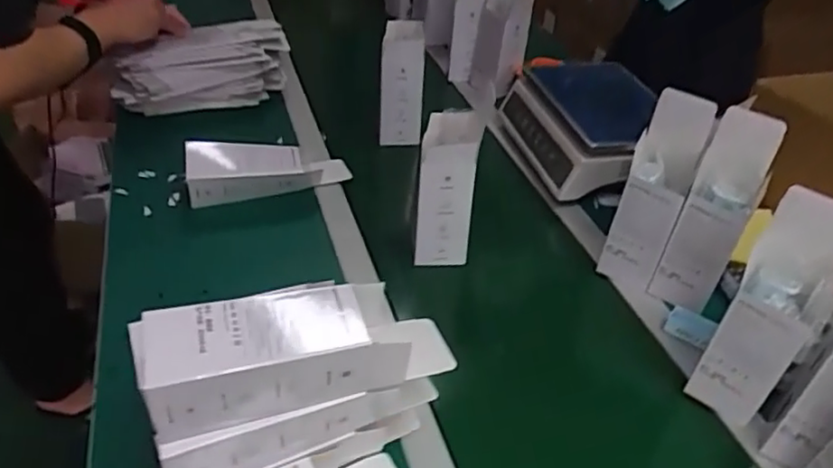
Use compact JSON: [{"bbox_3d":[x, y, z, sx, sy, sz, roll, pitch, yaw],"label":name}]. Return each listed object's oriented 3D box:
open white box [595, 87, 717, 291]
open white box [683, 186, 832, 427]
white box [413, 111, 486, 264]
[{"bbox_3d":[0.301,-0.052,0.811,0.069,0.240,0.080,21,42,20],"label":"open white box"},{"bbox_3d":[0.363,0.081,0.652,0.080,0.242,0.077,28,45,26],"label":"open white box"},{"bbox_3d":[0.040,-0.056,0.838,0.070,0.195,0.089,7,39,4],"label":"white box"}]

